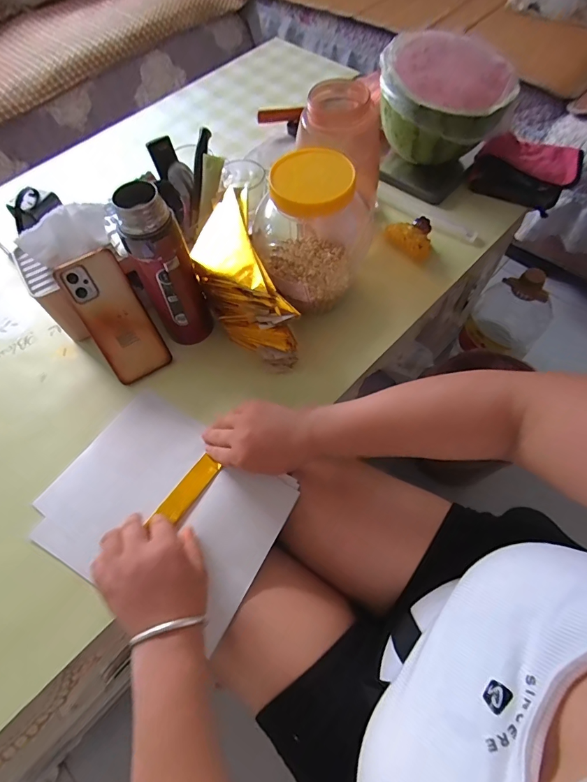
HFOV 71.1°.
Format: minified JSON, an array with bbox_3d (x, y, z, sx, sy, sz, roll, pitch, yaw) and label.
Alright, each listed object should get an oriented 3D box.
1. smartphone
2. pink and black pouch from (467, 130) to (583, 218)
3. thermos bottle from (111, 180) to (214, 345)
[{"bbox_3d":[-0.227,-0.094,0.529,0.076,0.163,0.008,-31,20,-14],"label":"smartphone"},{"bbox_3d":[0.389,-0.375,0.683,0.157,0.050,0.139,30,67,17],"label":"pink and black pouch"},{"bbox_3d":[-0.148,-0.137,0.488,0.064,0.200,0.064,-24,63,-10],"label":"thermos bottle"}]

